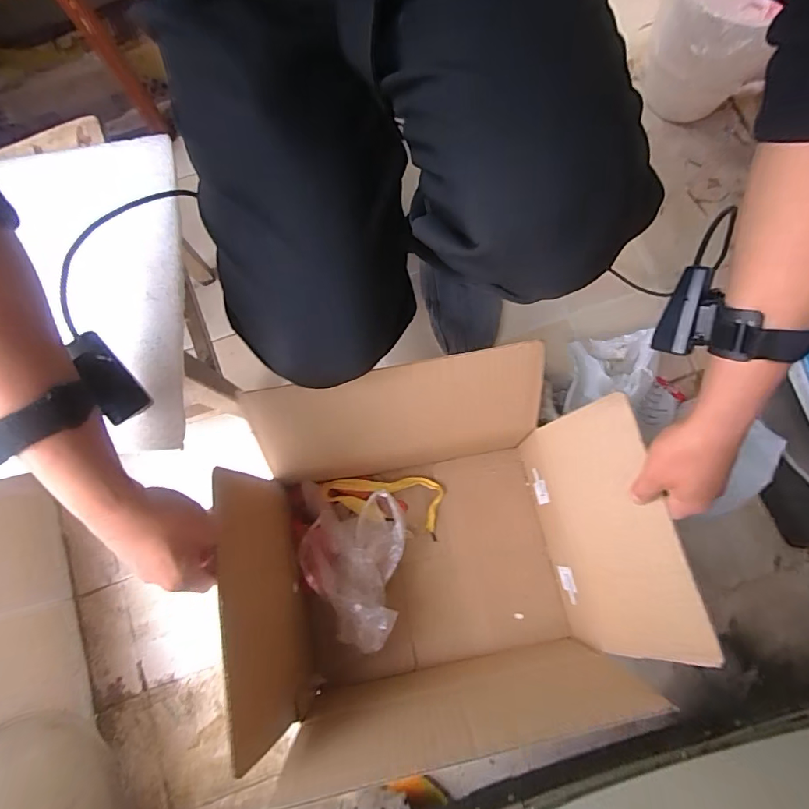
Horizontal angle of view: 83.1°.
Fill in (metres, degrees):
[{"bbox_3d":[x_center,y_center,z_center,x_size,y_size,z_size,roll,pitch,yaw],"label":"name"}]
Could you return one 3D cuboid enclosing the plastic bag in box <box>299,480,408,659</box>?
[{"bbox_3d":[-0.069,0.199,0.573,0.129,0.107,0.183,2,78,0],"label":"plastic bag in box"}]

